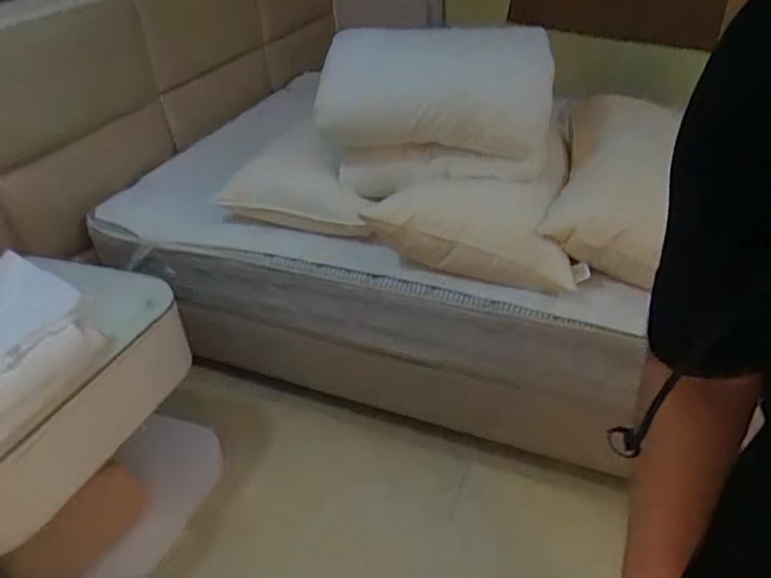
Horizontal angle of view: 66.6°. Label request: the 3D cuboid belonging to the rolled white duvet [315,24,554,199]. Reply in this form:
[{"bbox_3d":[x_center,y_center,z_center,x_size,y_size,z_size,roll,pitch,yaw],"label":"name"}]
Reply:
[{"bbox_3d":[0.128,-0.419,1.396,0.493,0.324,0.283,7,38,13],"label":"rolled white duvet"}]

